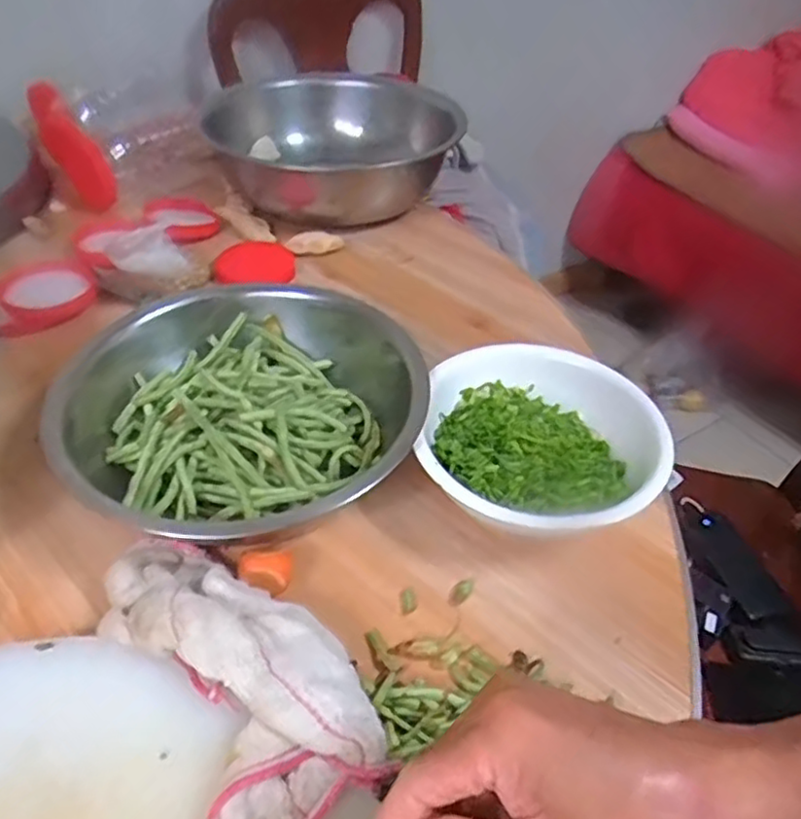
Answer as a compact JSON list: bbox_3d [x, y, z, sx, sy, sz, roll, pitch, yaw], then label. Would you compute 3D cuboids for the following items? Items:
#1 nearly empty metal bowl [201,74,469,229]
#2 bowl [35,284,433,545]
[{"bbox_3d":[-0.093,-0.340,0.869,0.276,0.108,0.217,-26,51,-27],"label":"nearly empty metal bowl"},{"bbox_3d":[-0.139,-0.012,0.553,0.264,0.082,0.246,2,44,-2],"label":"bowl"}]

